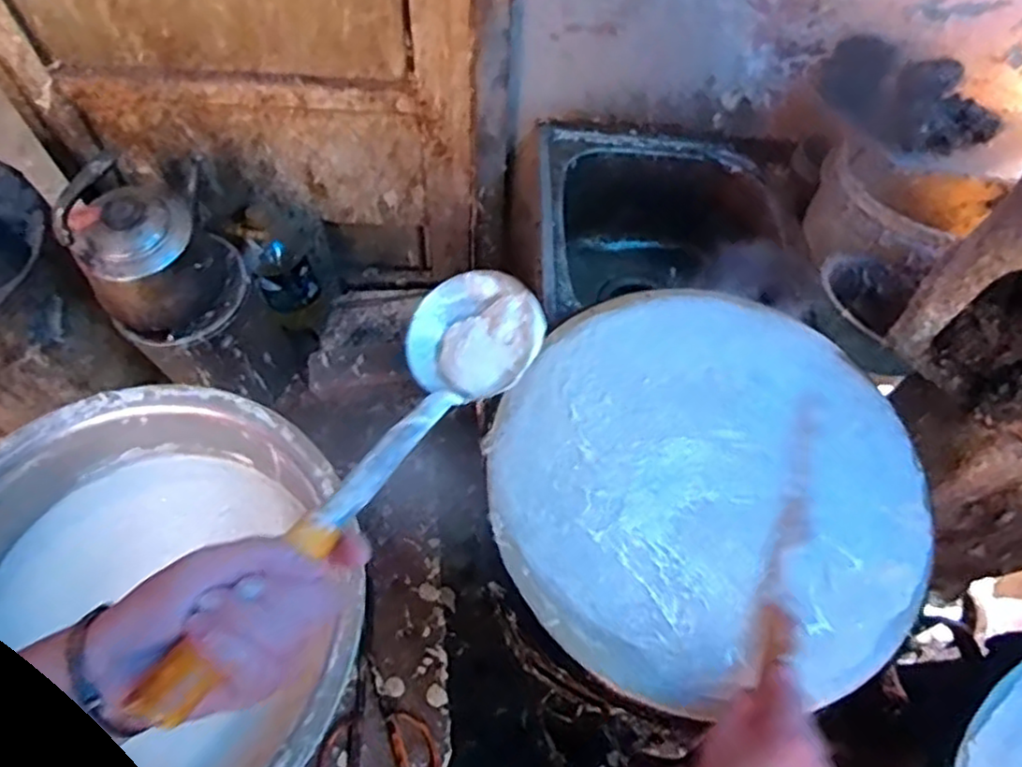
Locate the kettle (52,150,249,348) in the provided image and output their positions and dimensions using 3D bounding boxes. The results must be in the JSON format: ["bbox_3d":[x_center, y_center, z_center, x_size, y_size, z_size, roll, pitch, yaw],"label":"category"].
[{"bbox_3d":[-0.595,-0.237,1.105,0.230,0.296,0.218,-27,68,-16],"label":"kettle"}]

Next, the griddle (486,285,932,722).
[{"bbox_3d":[0.168,0.074,0.579,0.359,0.031,0.350,1,63,-3],"label":"griddle"}]

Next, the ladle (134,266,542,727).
[{"bbox_3d":[-0.082,0.037,0.399,0.091,0.064,0.335,27,43,10],"label":"ladle"}]

